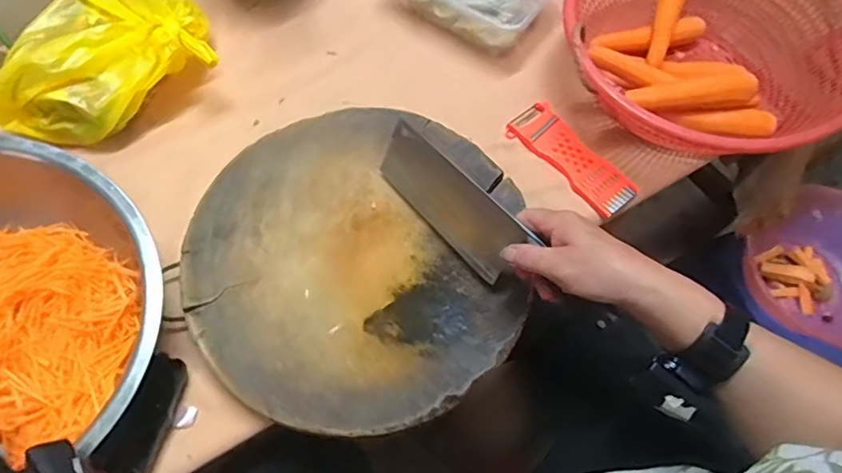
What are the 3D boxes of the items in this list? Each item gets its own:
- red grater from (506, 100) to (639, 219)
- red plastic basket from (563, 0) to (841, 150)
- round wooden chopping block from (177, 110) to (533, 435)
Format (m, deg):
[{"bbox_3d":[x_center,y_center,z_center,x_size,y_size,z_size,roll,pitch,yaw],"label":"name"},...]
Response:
[{"bbox_3d":[0.184,-0.099,0.672,0.068,0.011,0.171,-33,70,-16],"label":"red grater"},{"bbox_3d":[0.344,-0.238,0.681,0.350,0.121,0.340,1,64,-1],"label":"red plastic basket"},{"bbox_3d":[-0.069,0.023,0.588,0.341,0.040,0.340,-1,64,-2],"label":"round wooden chopping block"}]

